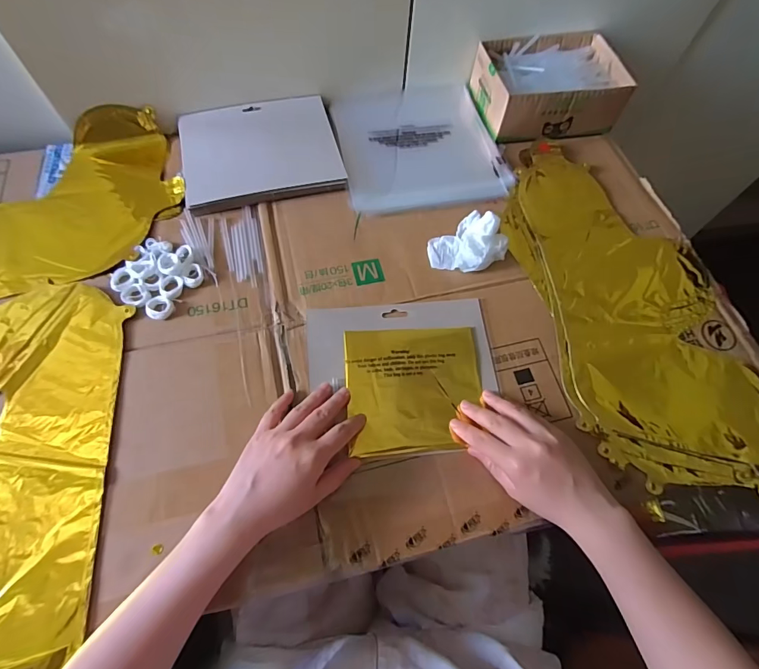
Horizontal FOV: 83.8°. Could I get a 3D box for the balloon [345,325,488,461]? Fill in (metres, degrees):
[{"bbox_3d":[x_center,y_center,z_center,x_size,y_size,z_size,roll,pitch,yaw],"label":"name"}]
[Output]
[{"bbox_3d":[0.037,0.053,0.431,0.136,0.009,0.128,-3,65,-5],"label":"balloon"}]

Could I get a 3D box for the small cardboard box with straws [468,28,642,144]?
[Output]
[{"bbox_3d":[0.237,-0.349,0.594,0.185,0.064,0.134,-8,66,-7],"label":"small cardboard box with straws"}]

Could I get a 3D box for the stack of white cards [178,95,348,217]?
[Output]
[{"bbox_3d":[-0.154,-0.240,0.549,0.196,0.018,0.165,-12,66,-9],"label":"stack of white cards"}]

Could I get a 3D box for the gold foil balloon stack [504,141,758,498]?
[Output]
[{"bbox_3d":[0.294,-0.043,0.486,0.232,0.021,0.442,-10,66,-8],"label":"gold foil balloon stack"}]

